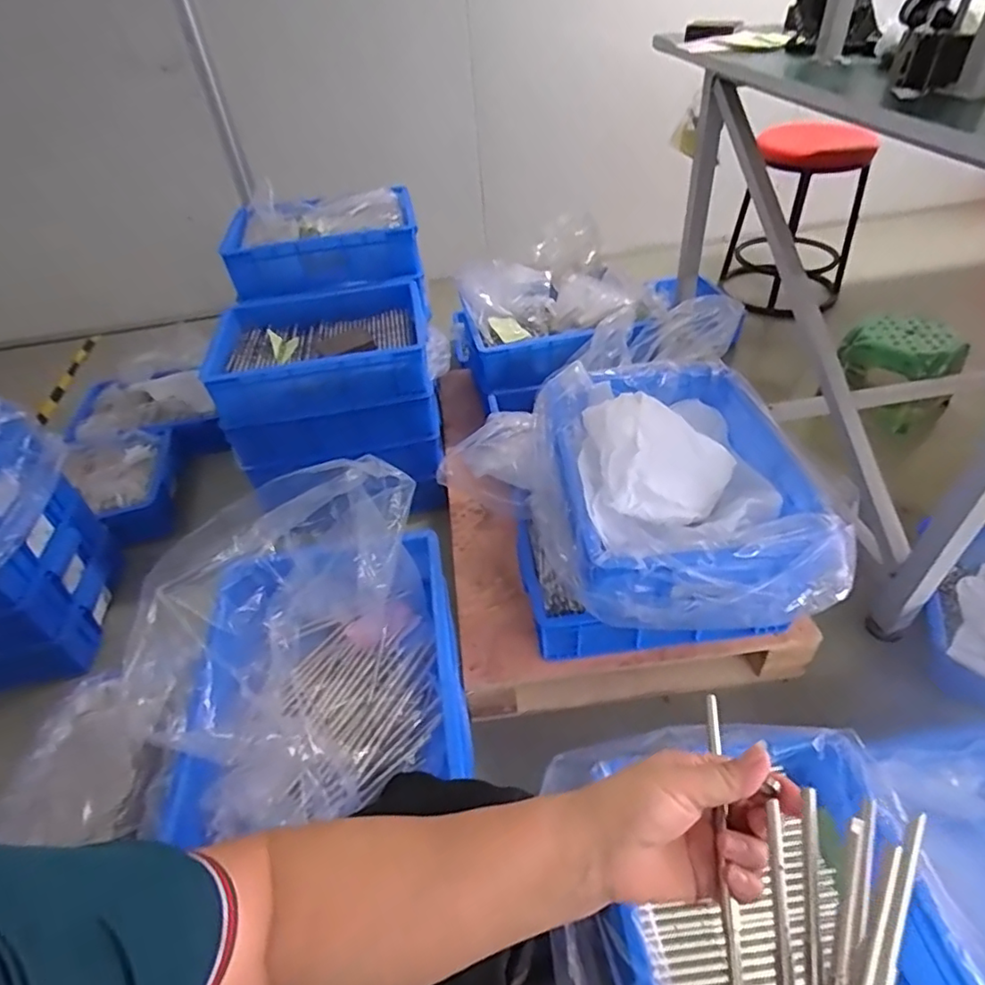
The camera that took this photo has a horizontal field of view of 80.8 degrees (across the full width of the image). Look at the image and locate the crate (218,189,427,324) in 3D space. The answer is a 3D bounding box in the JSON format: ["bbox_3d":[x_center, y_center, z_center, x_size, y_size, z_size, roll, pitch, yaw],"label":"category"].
[{"bbox_3d":[-0.363,-0.543,1.270,0.408,0.136,0.238,-7,43,-1],"label":"crate"}]

